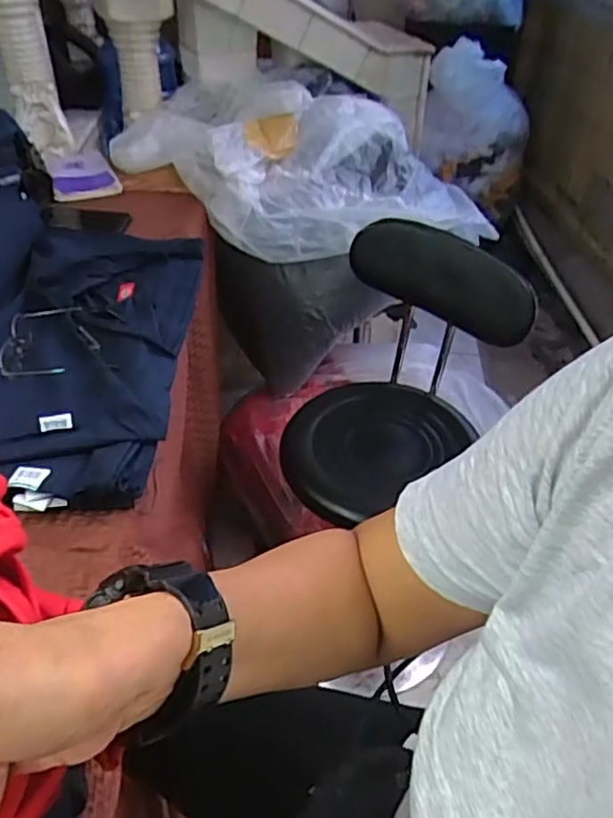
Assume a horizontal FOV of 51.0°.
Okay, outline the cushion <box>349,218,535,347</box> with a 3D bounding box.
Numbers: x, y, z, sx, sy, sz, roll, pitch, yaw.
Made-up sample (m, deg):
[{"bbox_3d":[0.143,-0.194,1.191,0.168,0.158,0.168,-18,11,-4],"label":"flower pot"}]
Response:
[{"bbox_3d":[0.229,-0.224,1.076,0.322,0.131,0.055,27,4,11],"label":"cushion"}]

